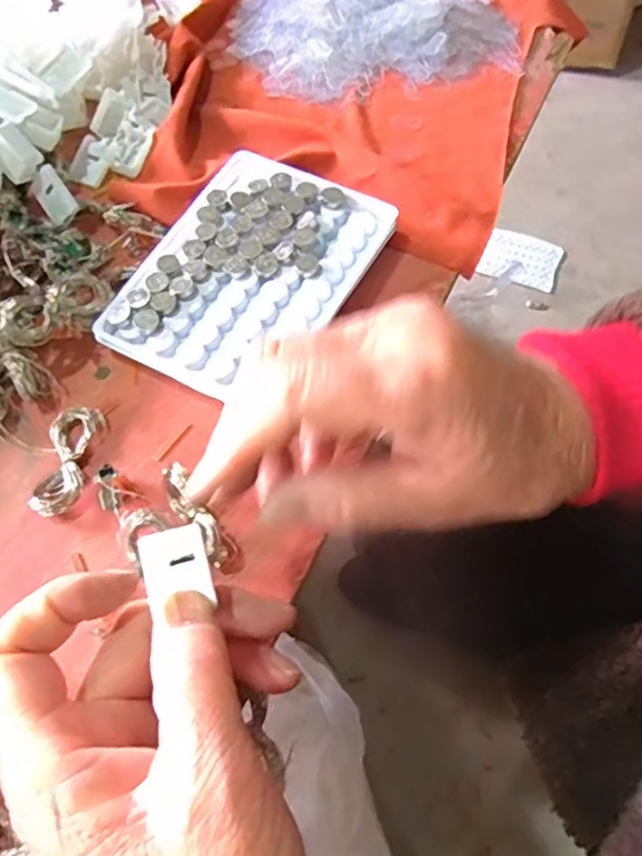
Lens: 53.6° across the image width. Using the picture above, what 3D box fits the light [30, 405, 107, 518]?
[{"bbox_3d":[-0.109,0.014,0.273,0.019,0.008,0.050,7,65,6],"label":"light"}]

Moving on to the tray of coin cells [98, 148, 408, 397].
[{"bbox_3d":[-0.033,-0.075,0.303,0.092,0.010,0.129,24,68,14],"label":"tray of coin cells"}]

